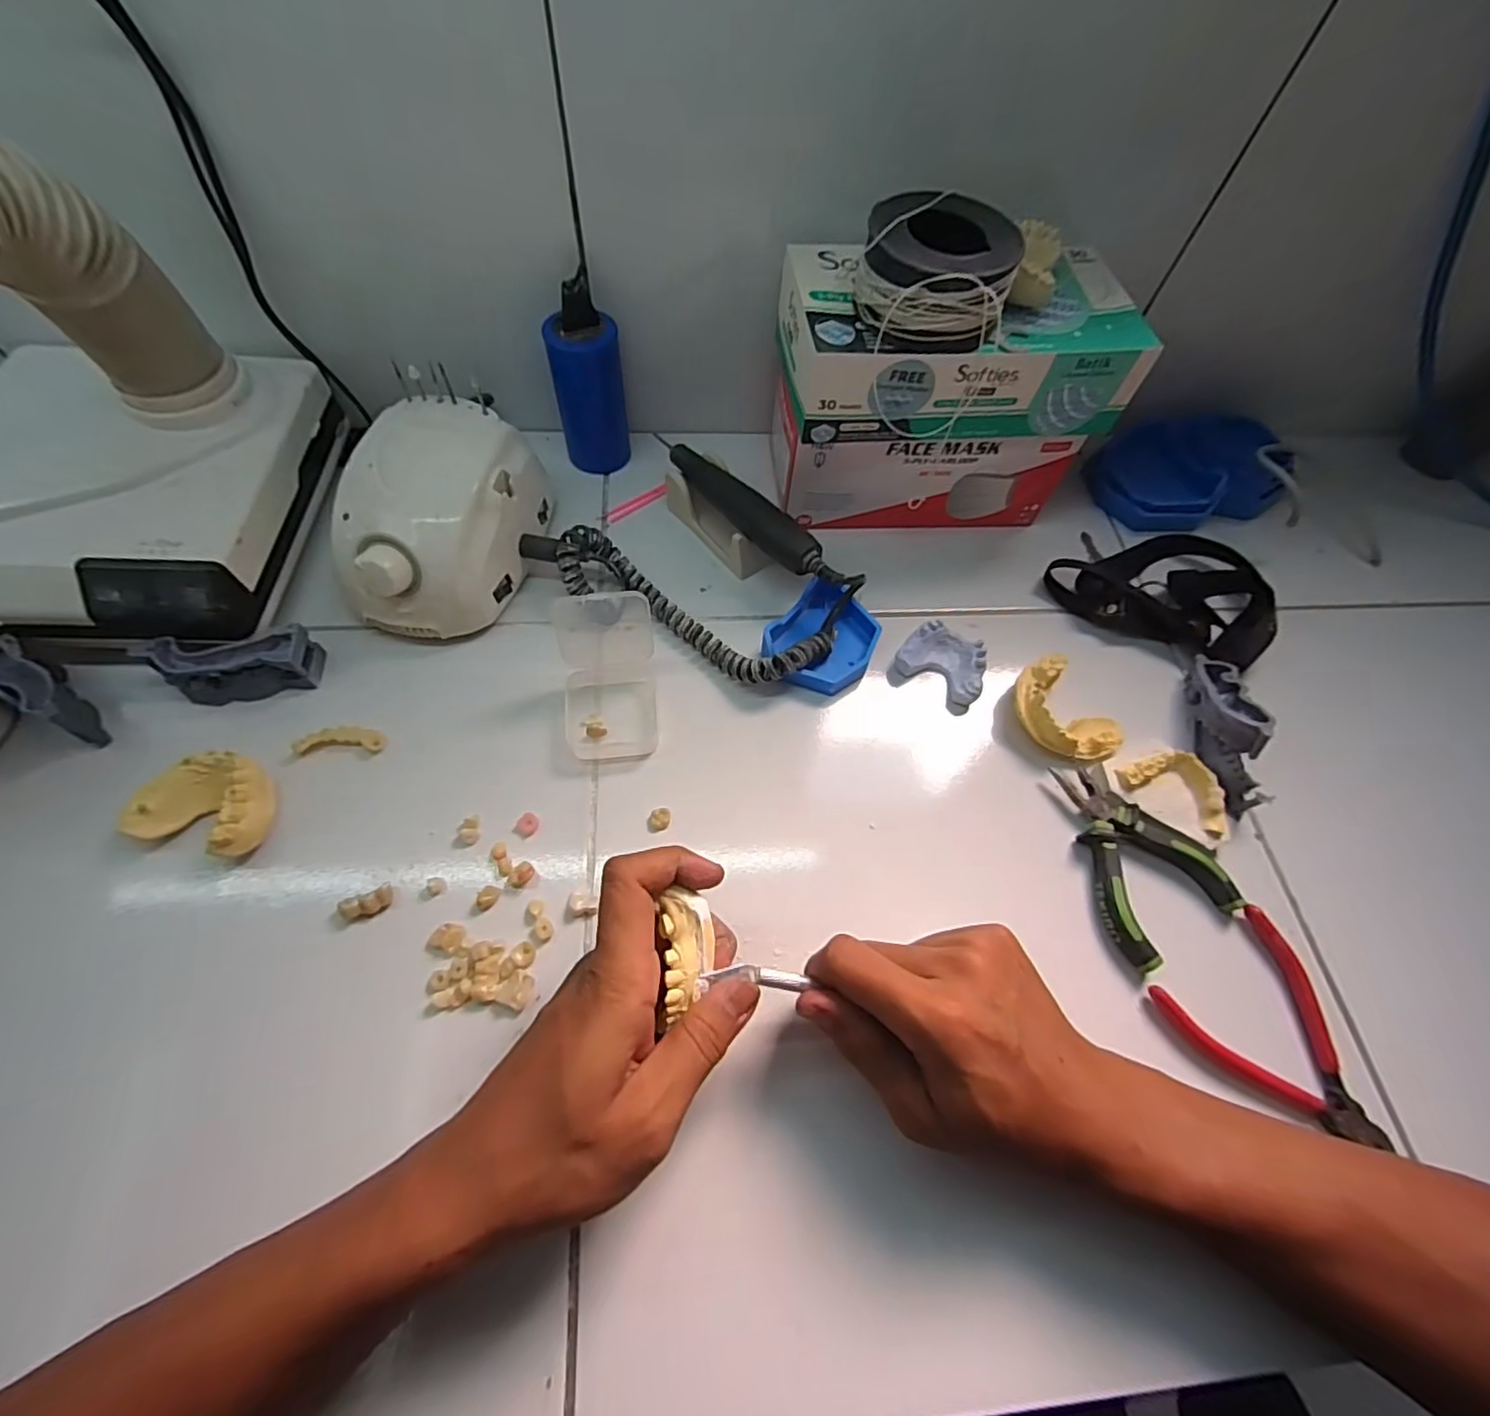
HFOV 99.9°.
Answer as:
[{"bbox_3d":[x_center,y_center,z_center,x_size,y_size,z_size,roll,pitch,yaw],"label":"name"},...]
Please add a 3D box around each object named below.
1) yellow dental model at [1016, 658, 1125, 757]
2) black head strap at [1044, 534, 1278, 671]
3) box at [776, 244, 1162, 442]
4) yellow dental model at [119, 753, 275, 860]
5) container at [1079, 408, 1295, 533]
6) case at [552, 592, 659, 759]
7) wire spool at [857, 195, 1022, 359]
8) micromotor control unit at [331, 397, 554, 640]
[{"bbox_3d":[0.205,0.003,0.400,0.055,0.020,0.072,-33,68,-20],"label":"yellow dental model"},{"bbox_3d":[0.310,-0.099,0.462,0.143,0.027,0.115,29,63,12],"label":"black head strap"},{"bbox_3d":[0.133,-0.231,0.404,0.217,0.065,0.103,-1,61,-5],"label":"box"},{"bbox_3d":[-0.293,0.052,0.345,0.065,0.030,0.051,13,61,3],"label":"yellow dental model"},{"bbox_3d":[0.357,-0.195,0.509,0.139,0.044,0.093,-10,62,-10],"label":"container"},{"bbox_3d":[-0.088,-0.025,0.406,0.061,0.019,0.117,-9,62,-9],"label":"case"},{"bbox_3d":[0.108,-0.246,0.352,0.082,0.050,0.076,14,61,4],"label":"wire spool"},{"bbox_3d":[-0.198,-0.120,0.414,0.095,0.083,0.138,9,60,1],"label":"micromotor control unit"}]

